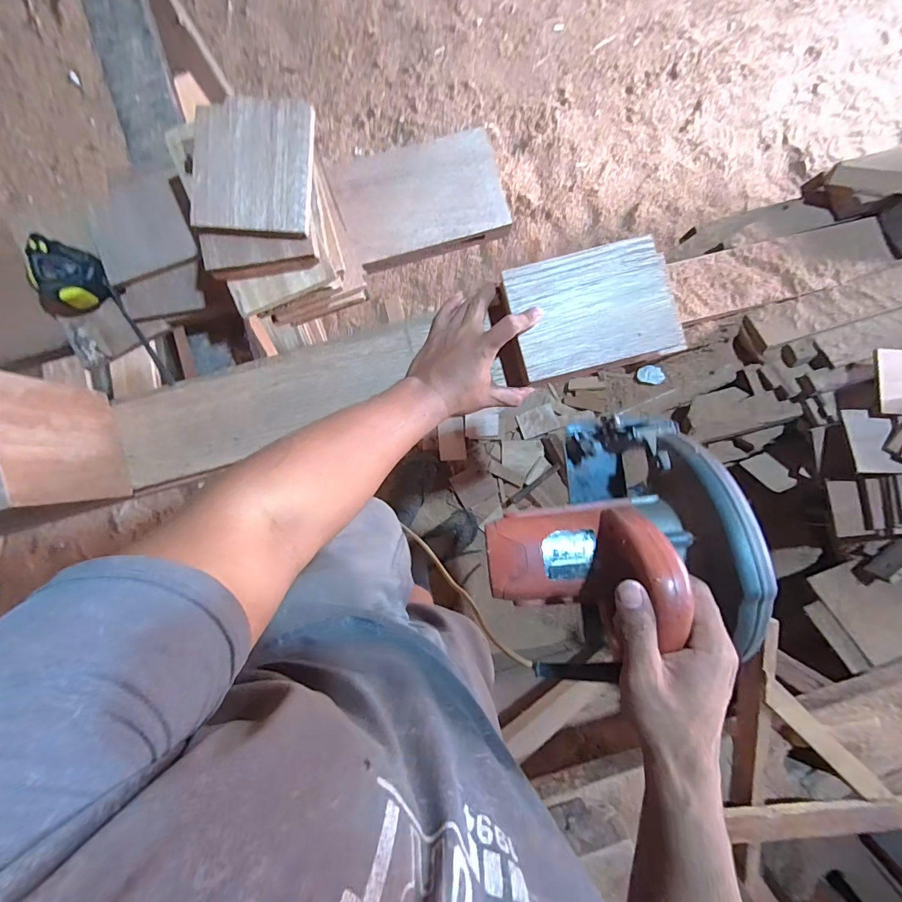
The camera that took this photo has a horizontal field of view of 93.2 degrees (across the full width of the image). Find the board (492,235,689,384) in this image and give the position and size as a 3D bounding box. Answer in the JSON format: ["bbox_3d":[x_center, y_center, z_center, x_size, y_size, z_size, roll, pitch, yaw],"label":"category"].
[{"bbox_3d":[0.154,-0.161,0.500,0.206,0.035,0.135,-14,91,-1],"label":"board"}]

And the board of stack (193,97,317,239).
[{"bbox_3d":[-0.188,-0.270,0.408,0.106,0.011,0.123,2,90,-1],"label":"board of stack"}]

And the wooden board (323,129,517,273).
[{"bbox_3d":[-0.041,-0.325,0.545,0.202,0.020,0.140,-19,91,-1],"label":"wooden board"}]

